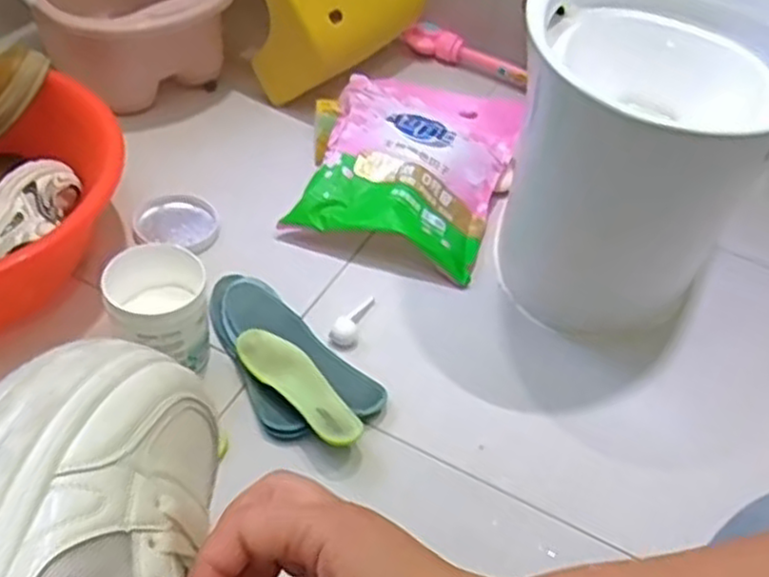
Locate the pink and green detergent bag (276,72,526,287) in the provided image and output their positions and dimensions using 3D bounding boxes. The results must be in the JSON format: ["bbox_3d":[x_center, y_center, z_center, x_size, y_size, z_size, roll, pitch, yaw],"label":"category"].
[{"bbox_3d":[0.045,-0.202,1.216,0.294,0.104,0.394,15,45,7],"label":"pink and green detergent bag"}]

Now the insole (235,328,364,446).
[{"bbox_3d":[-0.101,0.111,0.910,0.068,0.023,0.209,-32,57,-33],"label":"insole"}]

